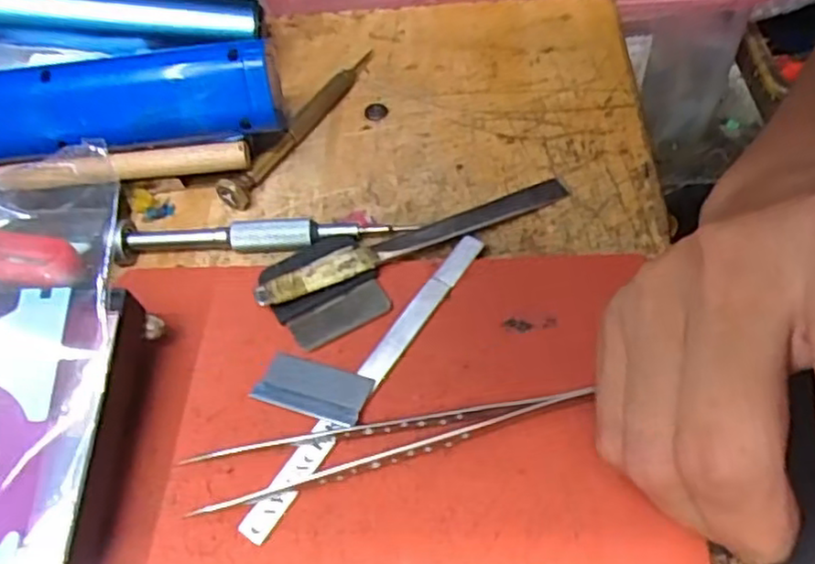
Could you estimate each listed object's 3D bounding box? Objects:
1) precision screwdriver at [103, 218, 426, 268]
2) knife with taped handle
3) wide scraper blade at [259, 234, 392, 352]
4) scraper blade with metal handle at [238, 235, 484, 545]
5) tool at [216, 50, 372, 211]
[{"bbox_3d":[-0.056,-0.019,0.264,0.112,0.013,0.011,-5,54,2],"label":"precision screwdriver"},{"bbox_3d":[0.004,-0.018,0.256,0.124,0.012,0.012,-24,55,-12],"label":"knife with taped handle"},{"bbox_3d":[-0.030,0.001,0.246,0.038,0.007,0.041,-25,55,-12],"label":"wide scraper blade"},{"bbox_3d":[-0.022,0.023,0.232,0.035,0.004,0.125,26,60,22],"label":"scraper blade with metal handle"},{"bbox_3d":[-0.044,-0.071,0.302,0.012,0.009,0.105,25,60,22],"label":"tool"}]

